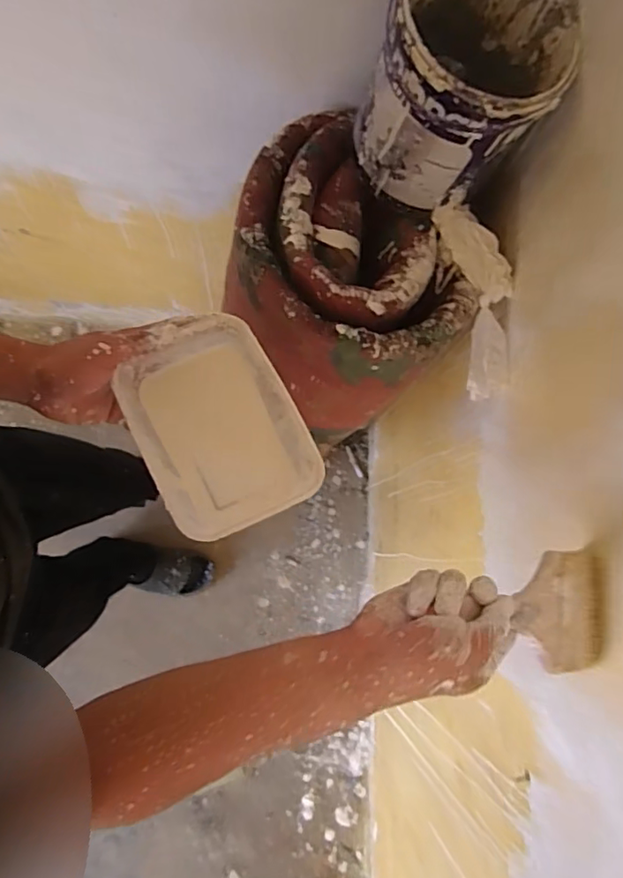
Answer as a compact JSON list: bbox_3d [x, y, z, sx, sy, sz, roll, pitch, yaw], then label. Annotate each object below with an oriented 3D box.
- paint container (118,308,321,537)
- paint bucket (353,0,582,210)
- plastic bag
[{"bbox_3d":[-0.074,-0.011,0.440,0.119,0.065,0.165,-28,81,-6],"label":"paint container"},{"bbox_3d":[0.161,-0.369,0.587,0.171,0.188,0.182,0,79,-1],"label":"paint bucket"},{"bbox_3d":[0.202,-0.169,0.663,0.065,0.067,0.228,-10,80,-7],"label":"plastic bag"}]

